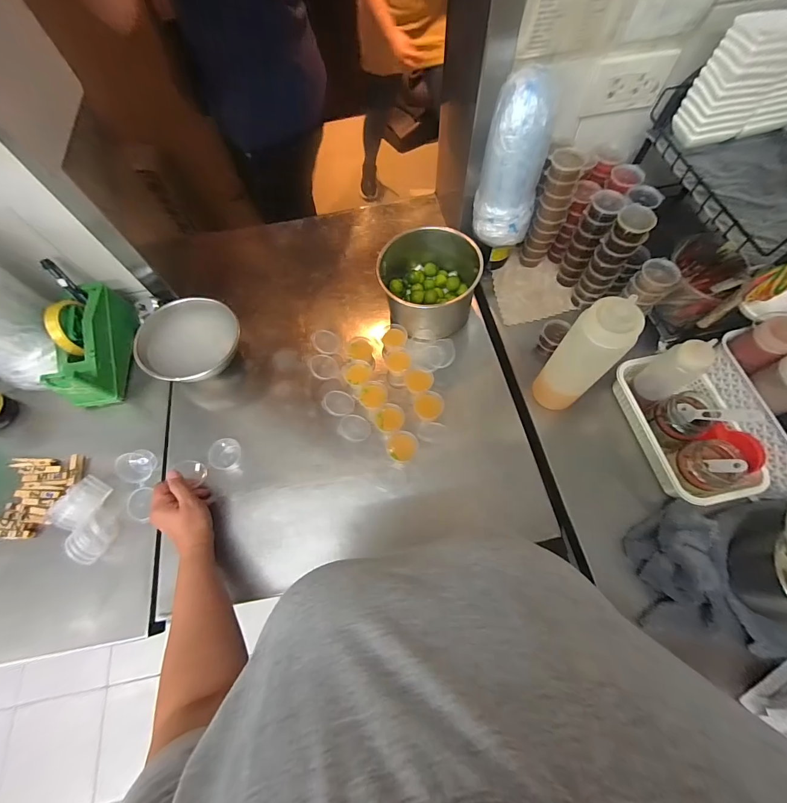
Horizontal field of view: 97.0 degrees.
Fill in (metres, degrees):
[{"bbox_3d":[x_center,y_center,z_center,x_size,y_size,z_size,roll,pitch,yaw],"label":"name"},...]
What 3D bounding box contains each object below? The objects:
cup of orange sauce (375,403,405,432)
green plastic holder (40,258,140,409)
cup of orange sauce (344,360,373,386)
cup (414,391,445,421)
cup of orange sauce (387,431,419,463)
[{"bbox_3d":[-0.005,0.029,0.591,0.047,0.025,0.047,-1,66,2],"label":"cup of orange sauce"},{"bbox_3d":[-0.534,-0.111,0.615,0.084,0.117,0.214,-5,66,0],"label":"green plastic holder"},{"bbox_3d":[-0.067,-0.052,0.626,0.055,0.025,0.046,32,72,15],"label":"cup of orange sauce"},{"bbox_3d":[0.061,0.009,0.597,0.049,0.024,0.048,-1,66,2],"label":"cup"},{"bbox_3d":[0.015,0.074,0.564,0.048,0.025,0.047,-1,66,2],"label":"cup of orange sauce"}]

